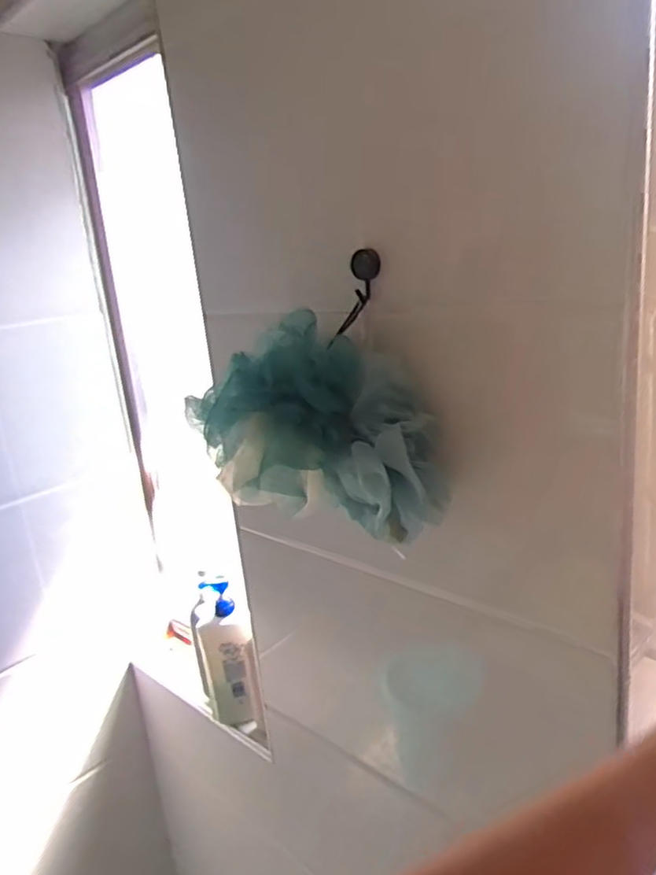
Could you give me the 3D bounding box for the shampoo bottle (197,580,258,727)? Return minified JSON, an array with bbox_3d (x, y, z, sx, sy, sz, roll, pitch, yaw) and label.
[{"bbox_3d":[-0.169,0.366,1.069,0.083,0.257,0.061,-12,18,-15],"label":"shampoo bottle"}]

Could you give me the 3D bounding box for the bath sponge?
[{"bbox_3d":[-0.015,0.000,0.579,0.228,0.178,0.111,-2,18,14],"label":"bath sponge"}]

